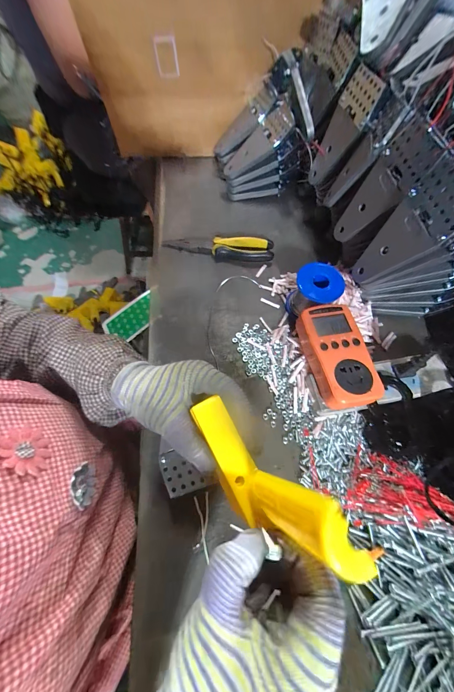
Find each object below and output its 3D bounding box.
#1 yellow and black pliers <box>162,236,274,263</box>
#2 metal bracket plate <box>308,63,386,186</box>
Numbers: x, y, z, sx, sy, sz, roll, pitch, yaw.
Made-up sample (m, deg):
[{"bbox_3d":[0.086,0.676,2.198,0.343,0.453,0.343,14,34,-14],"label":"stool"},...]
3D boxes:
[{"bbox_3d":[-0.016,-0.168,0.424,0.185,0.025,0.043,6,65,3],"label":"yellow and black pliers"},{"bbox_3d":[0.155,-0.292,0.343,0.012,0.130,0.055,-19,77,-20],"label":"metal bracket plate"}]

